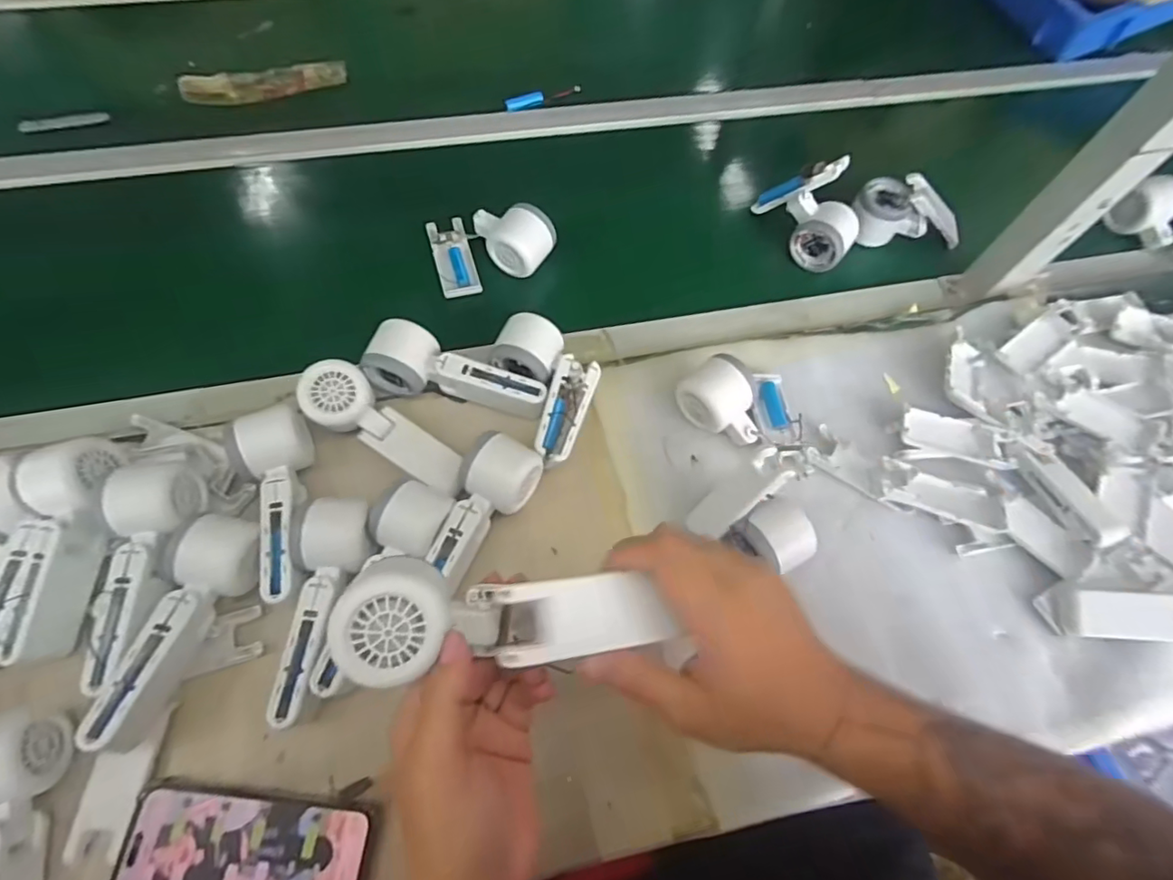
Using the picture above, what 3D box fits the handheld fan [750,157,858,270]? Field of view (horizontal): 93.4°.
[{"bbox_3d":[0.256,-0.250,0.632,0.071,0.100,0.101,-45,108,-25],"label":"handheld fan"}]

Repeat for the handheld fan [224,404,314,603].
[{"bbox_3d":[-0.252,0.050,0.457,0.052,0.051,0.157,-18,67,-12],"label":"handheld fan"}]

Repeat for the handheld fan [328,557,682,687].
[{"bbox_3d":[-0.041,0.094,0.289,0.163,0.051,0.054,0,64,-3],"label":"handheld fan"}]

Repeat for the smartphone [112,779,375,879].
[{"bbox_3d":[-0.232,0.287,0.376,0.159,0.010,0.081,8,64,0],"label":"smartphone"}]

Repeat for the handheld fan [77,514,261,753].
[{"bbox_3d":[-0.304,0.132,0.409,0.057,0.056,0.159,18,65,5],"label":"handheld fan"}]

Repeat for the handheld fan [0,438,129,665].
[{"bbox_3d":[-0.415,0.083,0.430,0.057,0.049,0.166,7,79,0],"label":"handheld fan"}]

